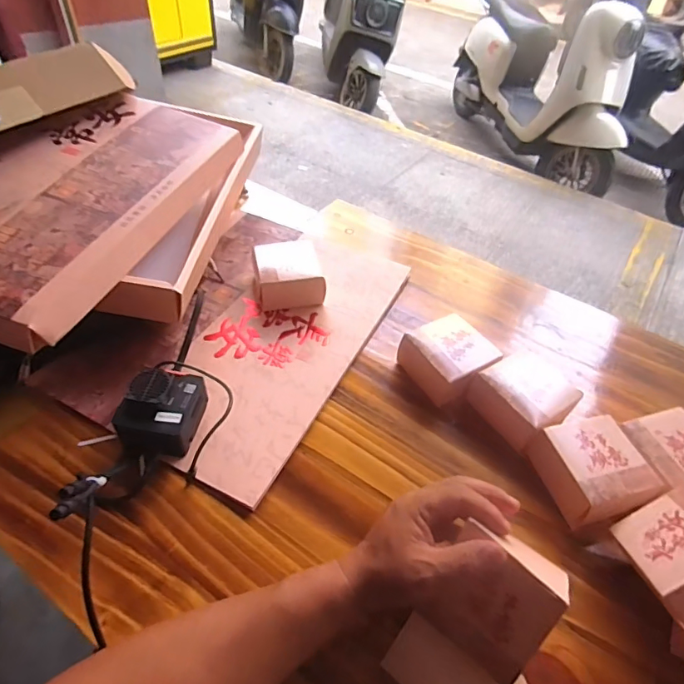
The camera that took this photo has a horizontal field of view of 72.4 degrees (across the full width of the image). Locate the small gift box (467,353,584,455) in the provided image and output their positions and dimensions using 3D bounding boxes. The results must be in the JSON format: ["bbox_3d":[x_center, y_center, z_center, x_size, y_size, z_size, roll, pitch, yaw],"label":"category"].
[{"bbox_3d":[0.211,0.066,0.540,0.099,0.065,0.095,-24,52,-25],"label":"small gift box"}]

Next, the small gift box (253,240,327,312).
[{"bbox_3d":[-0.075,-0.093,0.645,0.092,0.063,0.074,-8,50,-12],"label":"small gift box"}]

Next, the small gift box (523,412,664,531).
[{"bbox_3d":[0.255,0.131,0.473,0.087,0.049,0.090,-11,50,-14],"label":"small gift box"}]

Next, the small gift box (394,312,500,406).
[{"bbox_3d":[0.127,0.022,0.568,0.090,0.058,0.094,-27,56,-26],"label":"small gift box"}]

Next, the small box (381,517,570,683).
[{"bbox_3d":[0.104,0.221,0.364,0.086,0.146,0.051,31,7,25],"label":"small box"}]

